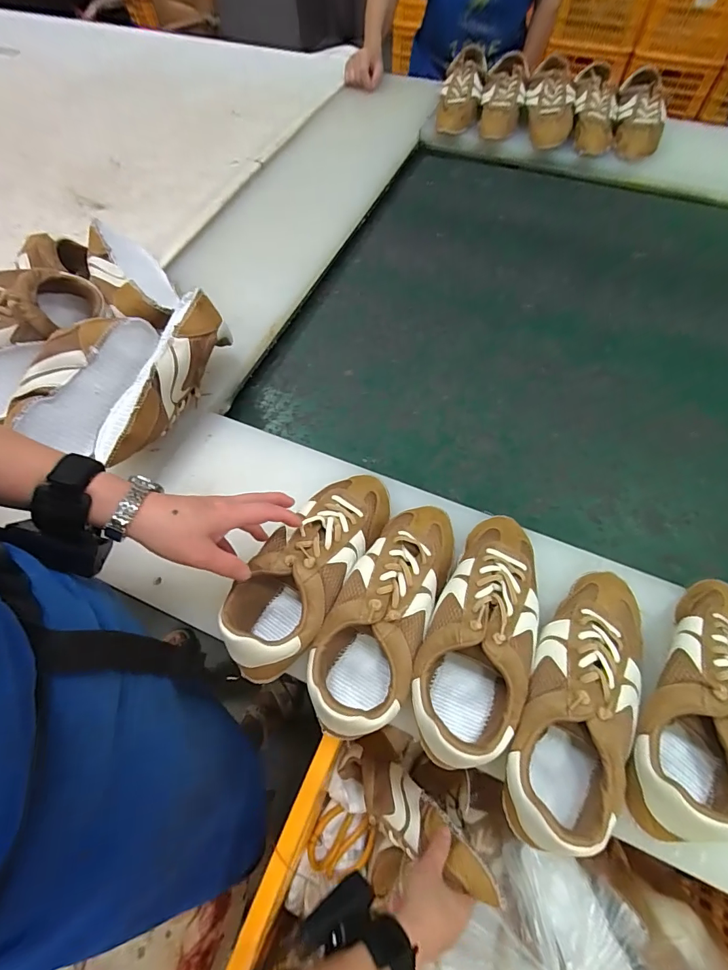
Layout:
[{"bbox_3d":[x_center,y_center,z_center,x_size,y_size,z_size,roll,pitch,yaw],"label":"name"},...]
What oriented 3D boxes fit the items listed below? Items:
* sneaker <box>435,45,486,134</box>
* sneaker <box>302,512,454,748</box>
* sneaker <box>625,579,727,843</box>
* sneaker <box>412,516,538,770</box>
[{"bbox_3d":[0.216,-0.872,0.943,0.088,0.094,0.260,10,63,5],"label":"sneaker"},{"bbox_3d":[0.021,0.112,0.407,0.086,0.069,0.231,21,65,11],"label":"sneaker"},{"bbox_3d":[0.297,0.181,0.366,0.086,0.067,0.230,36,69,18],"label":"sneaker"},{"bbox_3d":[0.112,0.127,0.392,0.089,0.070,0.232,24,66,13],"label":"sneaker"}]

